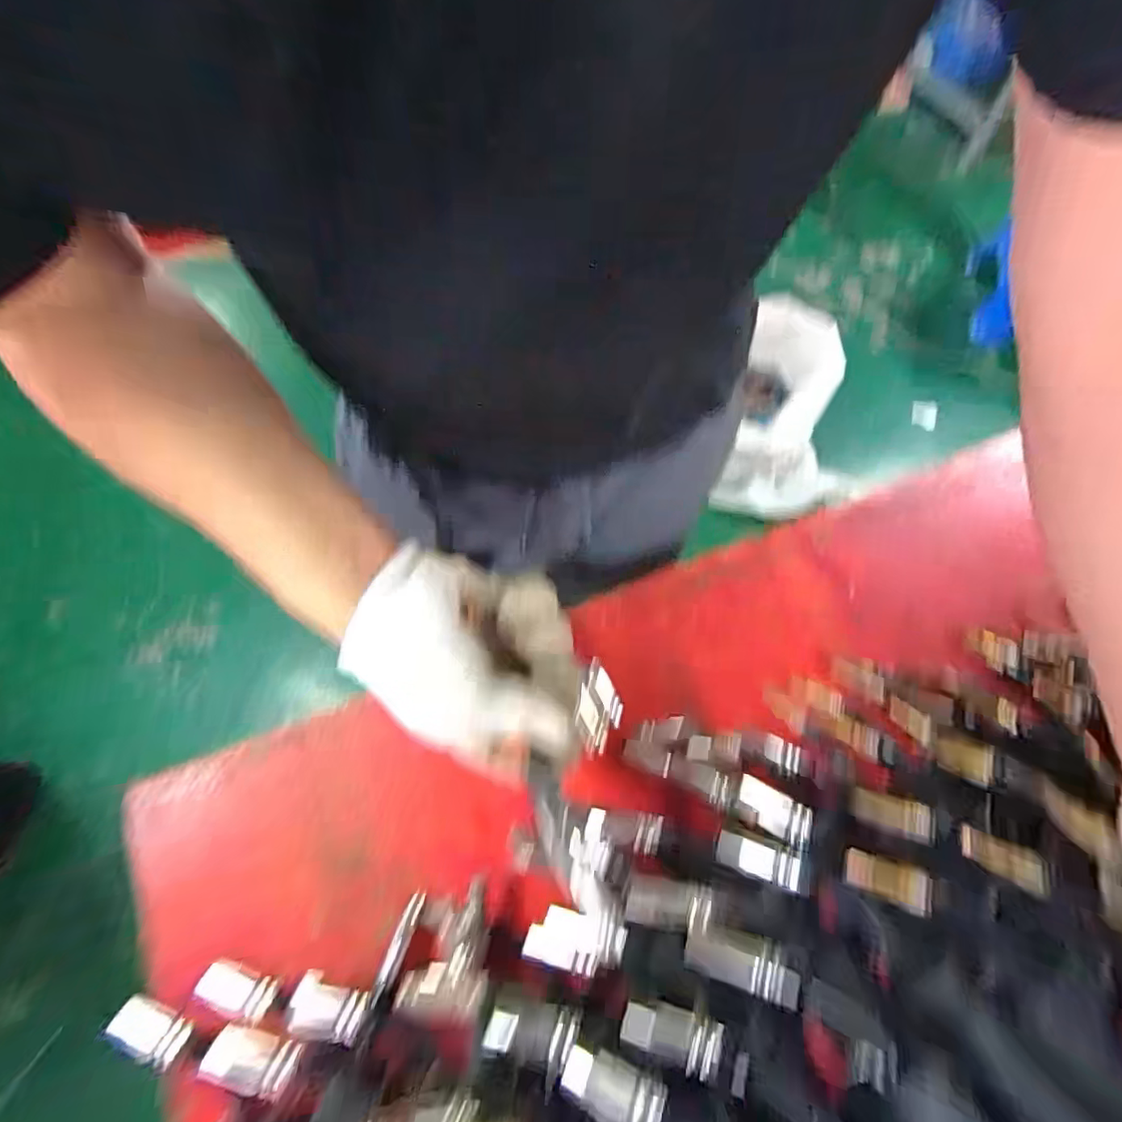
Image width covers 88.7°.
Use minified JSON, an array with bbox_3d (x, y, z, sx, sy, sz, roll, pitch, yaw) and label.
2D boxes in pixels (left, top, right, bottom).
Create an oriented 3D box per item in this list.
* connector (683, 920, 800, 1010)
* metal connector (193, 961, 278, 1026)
[{"bbox_3d":[0.104,0.229,0.330,0.063,0.012,0.029,19,66,5],"label":"connector"},{"bbox_3d":[-0.233,0.308,0.412,0.052,0.014,0.026,18,66,5],"label":"metal connector"}]

